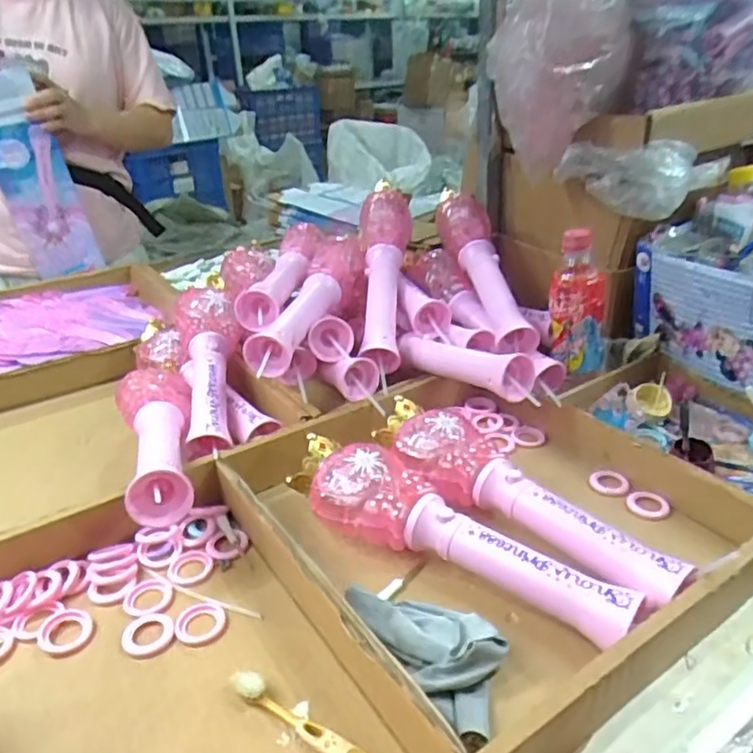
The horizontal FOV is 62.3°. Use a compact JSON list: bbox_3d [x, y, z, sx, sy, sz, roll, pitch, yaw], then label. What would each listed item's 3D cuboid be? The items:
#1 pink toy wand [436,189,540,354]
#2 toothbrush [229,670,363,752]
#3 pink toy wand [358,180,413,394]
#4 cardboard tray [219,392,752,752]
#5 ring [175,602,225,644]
[{"bbox_3d":[0.142,-0.147,0.806,0.068,0.061,0.301,-8,55,-11],"label":"pink toy wand"},{"bbox_3d":[-0.041,0.227,0.398,0.137,0.016,0.018,18,34,33],"label":"toothbrush"},{"bbox_3d":[0.007,-0.139,0.788,0.068,0.067,0.311,0,60,5],"label":"pink toy wand"},{"bbox_3d":[0.105,0.108,0.573,0.369,0.066,0.385,-20,33,-29],"label":"cardboard tray"},{"bbox_3d":[-0.137,0.192,0.485,0.037,0.004,0.035,-2,28,1],"label":"ring"}]

